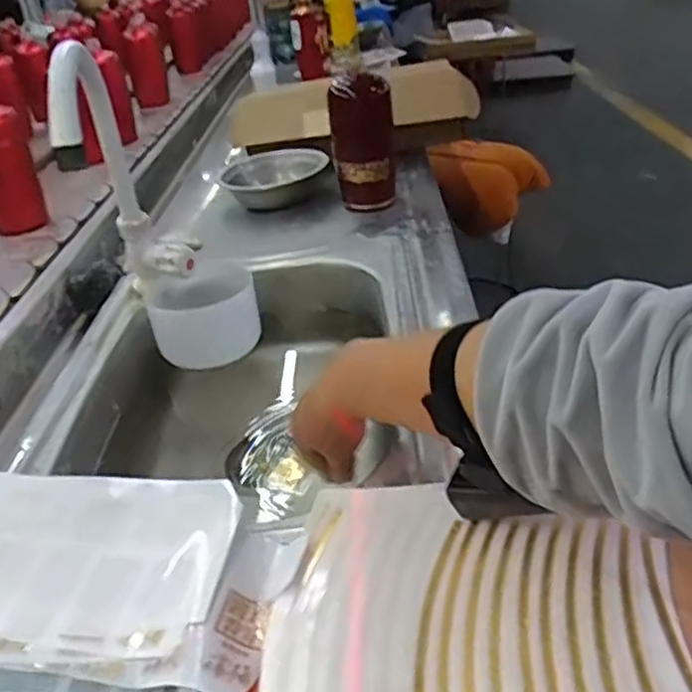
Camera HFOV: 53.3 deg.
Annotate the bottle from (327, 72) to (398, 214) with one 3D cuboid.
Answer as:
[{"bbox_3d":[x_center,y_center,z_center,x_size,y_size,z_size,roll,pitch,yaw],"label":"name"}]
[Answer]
[{"bbox_3d":[0.028,-0.276,0.938,0.089,0.170,0.072,-6,32,0],"label":"bottle"}]

